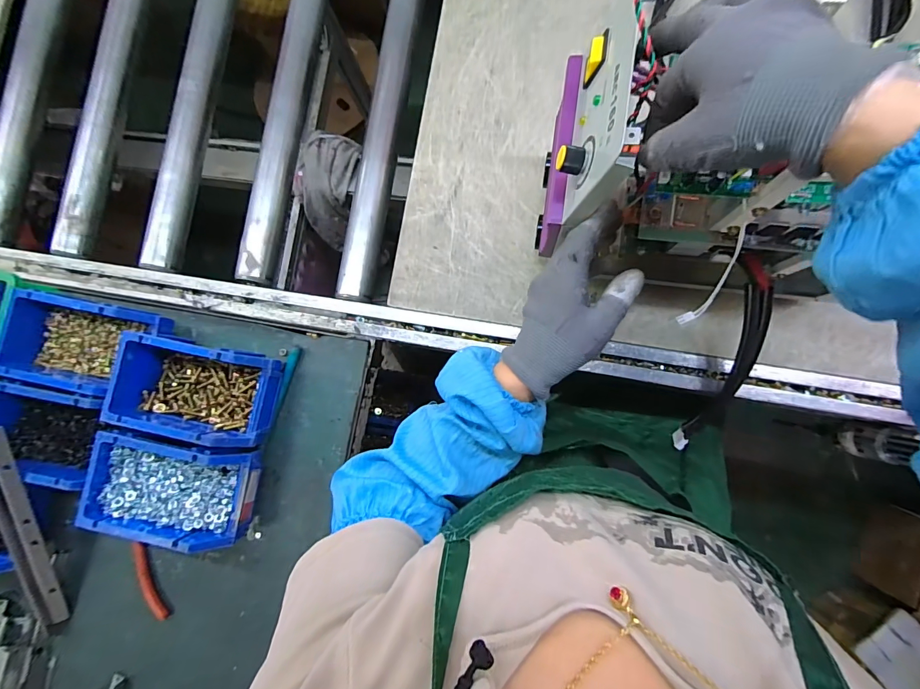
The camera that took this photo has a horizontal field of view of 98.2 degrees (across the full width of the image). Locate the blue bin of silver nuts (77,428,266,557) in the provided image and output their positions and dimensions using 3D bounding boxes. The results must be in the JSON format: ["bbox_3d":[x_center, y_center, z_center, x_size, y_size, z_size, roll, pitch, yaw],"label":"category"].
[{"bbox_3d":[-0.317,0.160,0.449,0.167,0.069,0.106,9,87,8],"label":"blue bin of silver nuts"}]

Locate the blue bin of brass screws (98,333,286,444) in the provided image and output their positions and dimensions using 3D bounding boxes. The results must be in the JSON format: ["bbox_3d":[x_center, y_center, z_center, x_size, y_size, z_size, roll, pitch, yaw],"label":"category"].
[{"bbox_3d":[-0.301,0.050,0.454,0.164,0.062,0.103,10,87,8],"label":"blue bin of brass screws"}]

